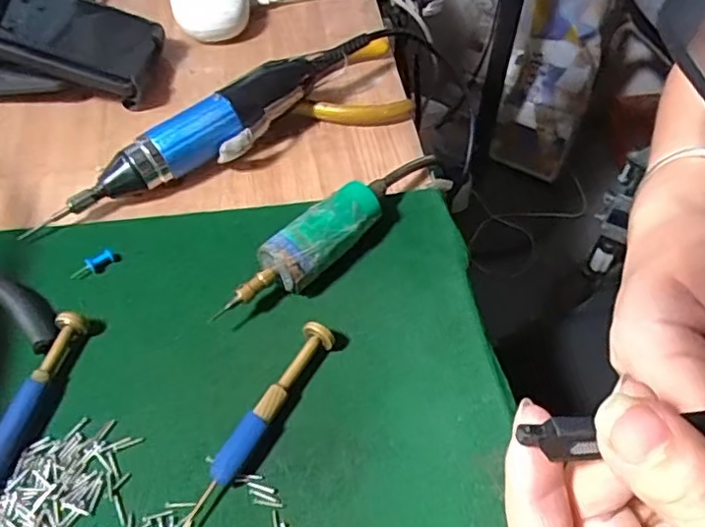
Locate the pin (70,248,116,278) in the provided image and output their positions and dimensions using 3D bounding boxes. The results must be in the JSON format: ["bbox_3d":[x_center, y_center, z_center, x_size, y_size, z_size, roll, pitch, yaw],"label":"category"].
[{"bbox_3d":[-0.133,0.001,0.309,0.007,0.007,0.023,37,61,26],"label":"pin"}]

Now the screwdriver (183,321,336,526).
[{"bbox_3d":[-0.037,0.066,0.254,0.013,0.014,0.095,24,56,18],"label":"screwdriver"}]

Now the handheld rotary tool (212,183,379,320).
[{"bbox_3d":[-0.023,-0.004,0.299,0.024,0.030,0.097,35,60,24],"label":"handheld rotary tool"}]

